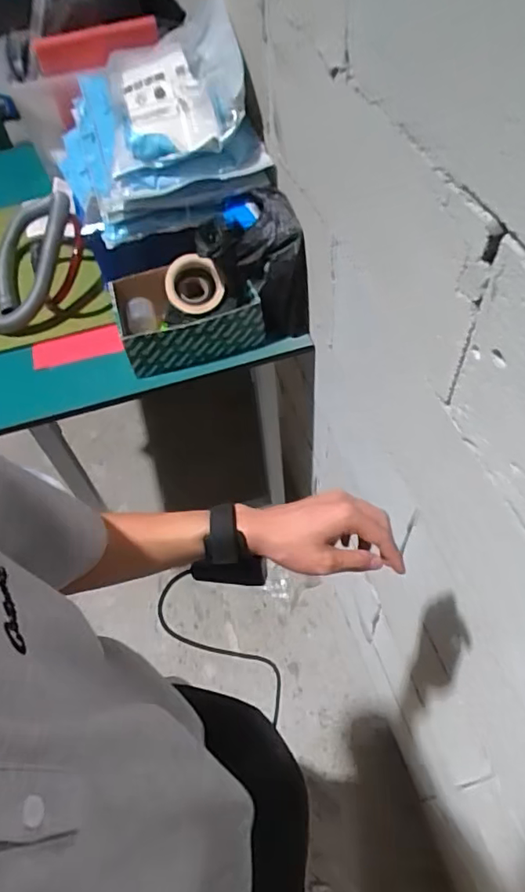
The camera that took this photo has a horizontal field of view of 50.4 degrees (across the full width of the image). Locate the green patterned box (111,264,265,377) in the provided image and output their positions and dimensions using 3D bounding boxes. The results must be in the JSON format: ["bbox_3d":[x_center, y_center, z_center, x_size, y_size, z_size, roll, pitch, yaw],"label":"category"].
[{"bbox_3d":[-0.136,-0.238,0.987,0.231,0.093,0.185,-18,55,-8],"label":"green patterned box"}]

